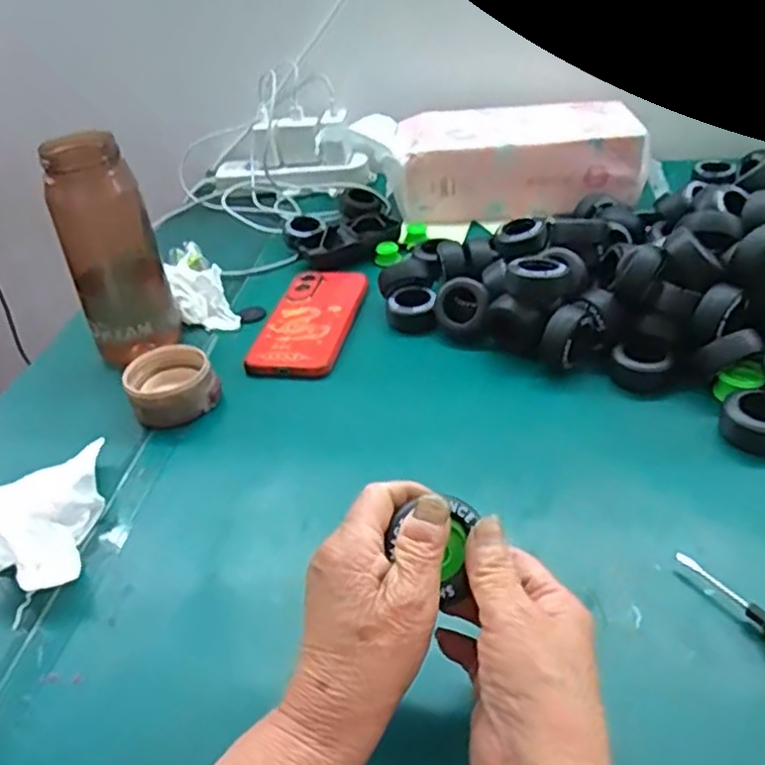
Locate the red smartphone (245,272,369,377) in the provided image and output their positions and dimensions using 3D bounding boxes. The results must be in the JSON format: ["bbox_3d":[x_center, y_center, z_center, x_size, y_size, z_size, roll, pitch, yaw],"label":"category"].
[{"bbox_3d":[-0.064,-0.060,0.650,0.078,0.012,0.166,3,38,13],"label":"red smartphone"}]

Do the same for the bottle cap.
[{"bbox_3d":[-0.170,0.004,0.567,0.066,0.037,0.065,-4,37,3],"label":"bottle cap"}]

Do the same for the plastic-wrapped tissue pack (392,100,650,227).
[{"bbox_3d":[0.153,-0.258,0.816,0.275,0.084,0.134,-4,37,4],"label":"plastic-wrapped tissue pack"}]

